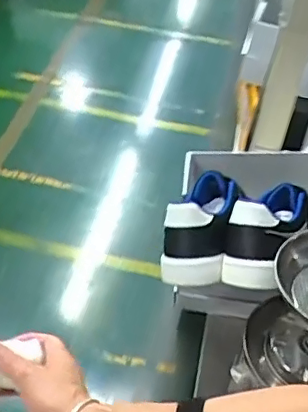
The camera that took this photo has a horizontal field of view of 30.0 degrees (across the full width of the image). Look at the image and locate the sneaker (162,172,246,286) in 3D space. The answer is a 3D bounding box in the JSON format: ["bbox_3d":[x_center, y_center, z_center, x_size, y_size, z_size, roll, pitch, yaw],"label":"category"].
[{"bbox_3d":[0.054,0.015,0.647,0.075,0.064,0.146,17,45,11],"label":"sneaker"}]

